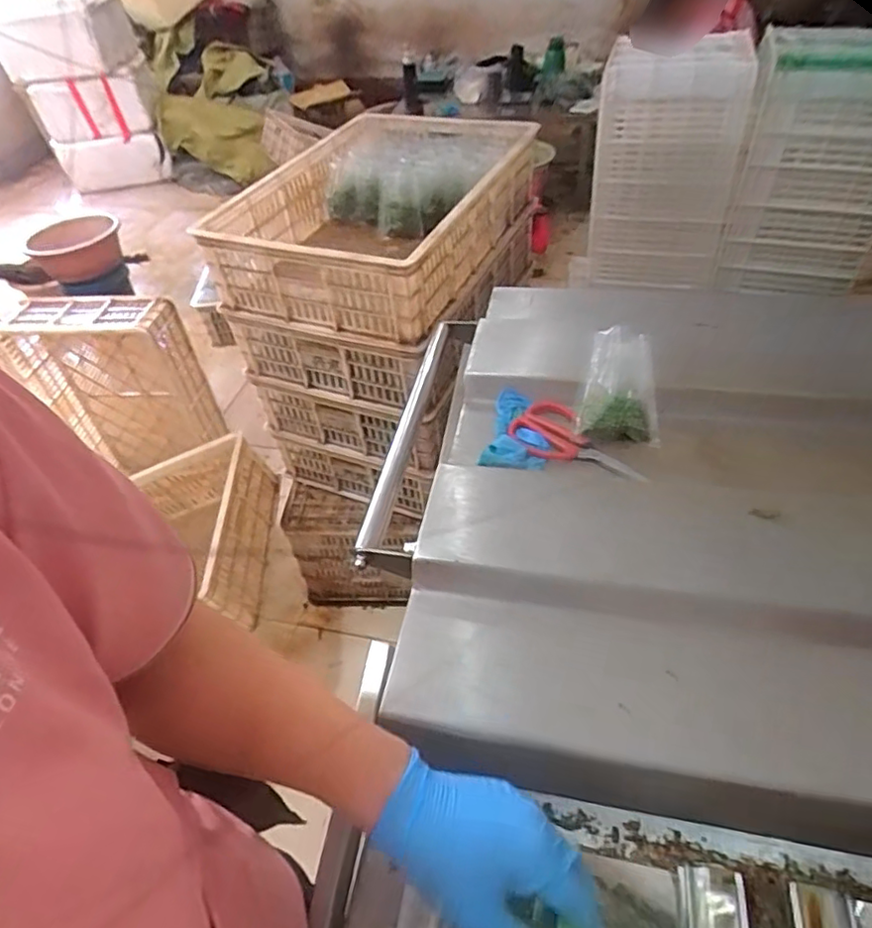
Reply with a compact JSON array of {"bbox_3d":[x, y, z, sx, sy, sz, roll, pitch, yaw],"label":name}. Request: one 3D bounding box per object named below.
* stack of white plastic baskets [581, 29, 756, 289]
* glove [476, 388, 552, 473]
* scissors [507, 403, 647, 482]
[{"bbox_3d":[0.554,-0.736,1.563,0.318,0.548,0.293,3,47,8],"label":"stack of white plastic baskets"},{"bbox_3d":[0.097,-0.036,0.716,0.068,0.027,0.143,8,47,12],"label":"glove"},{"bbox_3d":[0.158,-0.019,0.702,0.077,0.022,0.170,-35,53,-26],"label":"scissors"}]

